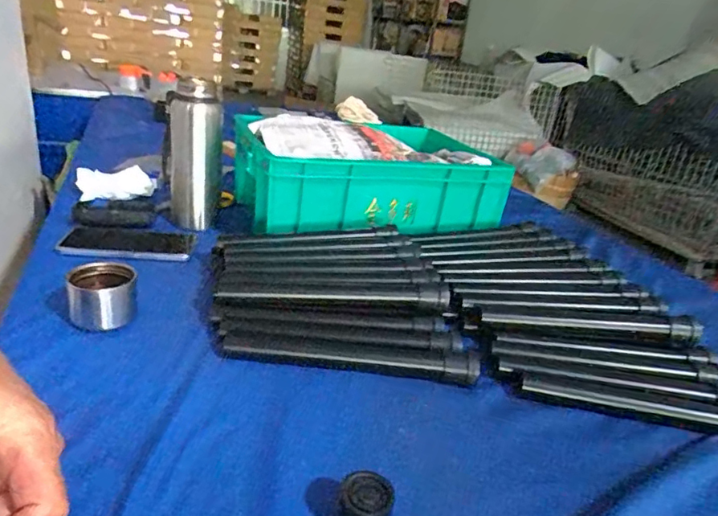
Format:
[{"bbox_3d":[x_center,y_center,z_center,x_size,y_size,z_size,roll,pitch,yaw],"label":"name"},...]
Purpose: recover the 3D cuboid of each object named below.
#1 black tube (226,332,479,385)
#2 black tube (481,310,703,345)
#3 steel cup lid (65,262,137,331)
[{"bbox_3d":[-0.007,0.096,0.501,0.248,0.022,0.028,6,23,-2],"label":"black tube"},{"bbox_3d":[0.261,0.072,0.571,0.238,0.028,0.033,7,23,-1],"label":"black tube"},{"bbox_3d":[-0.260,0.037,0.511,0.063,0.043,0.061,-2,25,-22],"label":"steel cup lid"}]

